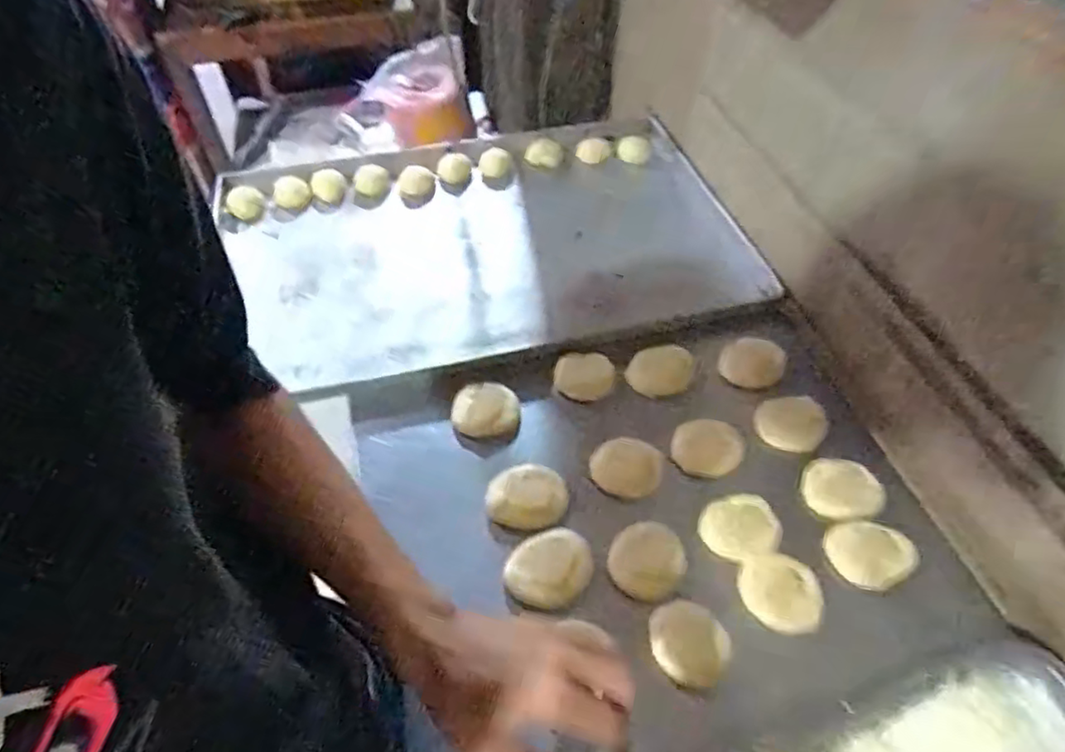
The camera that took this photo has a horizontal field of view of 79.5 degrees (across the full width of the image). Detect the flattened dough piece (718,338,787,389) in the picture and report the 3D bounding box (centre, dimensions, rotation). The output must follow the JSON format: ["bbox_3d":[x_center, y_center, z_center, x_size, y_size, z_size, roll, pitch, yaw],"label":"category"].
[{"bbox_3d":[0.265,-0.018,0.768,0.069,0.007,0.076,33,59,23],"label":"flattened dough piece"}]

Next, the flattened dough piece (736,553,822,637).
[{"bbox_3d":[0.233,0.200,0.598,0.074,0.008,0.067,36,60,25],"label":"flattened dough piece"}]

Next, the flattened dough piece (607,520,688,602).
[{"bbox_3d":[0.111,0.178,0.612,0.070,0.019,0.066,0,52,0],"label":"flattened dough piece"}]

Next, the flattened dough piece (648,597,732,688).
[{"bbox_3d":[0.137,0.235,0.566,0.061,0.011,0.070,-36,60,-25],"label":"flattened dough piece"}]

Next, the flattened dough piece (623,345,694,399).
[{"bbox_3d":[0.155,-0.007,0.768,0.085,0.006,0.068,-26,56,-19],"label":"flattened dough piece"}]

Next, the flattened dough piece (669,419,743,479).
[{"bbox_3d":[0.193,0.079,0.704,0.078,0.013,0.063,-9,52,-7],"label":"flattened dough piece"}]

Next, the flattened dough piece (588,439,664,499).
[{"bbox_3d":[0.101,0.098,0.690,0.074,0.012,0.067,15,53,12],"label":"flattened dough piece"}]

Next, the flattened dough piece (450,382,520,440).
[{"bbox_3d":[-0.054,0.039,0.727,0.075,0.009,0.070,0,52,0],"label":"flattened dough piece"}]

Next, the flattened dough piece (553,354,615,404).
[{"bbox_3d":[0.062,-0.002,0.759,0.068,0.007,0.070,0,52,0],"label":"flattened dough piece"}]

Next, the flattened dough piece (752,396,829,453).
[{"bbox_3d":[0.287,0.049,0.712,0.073,0.015,0.074,19,54,14],"label":"flattened dough piece"}]

